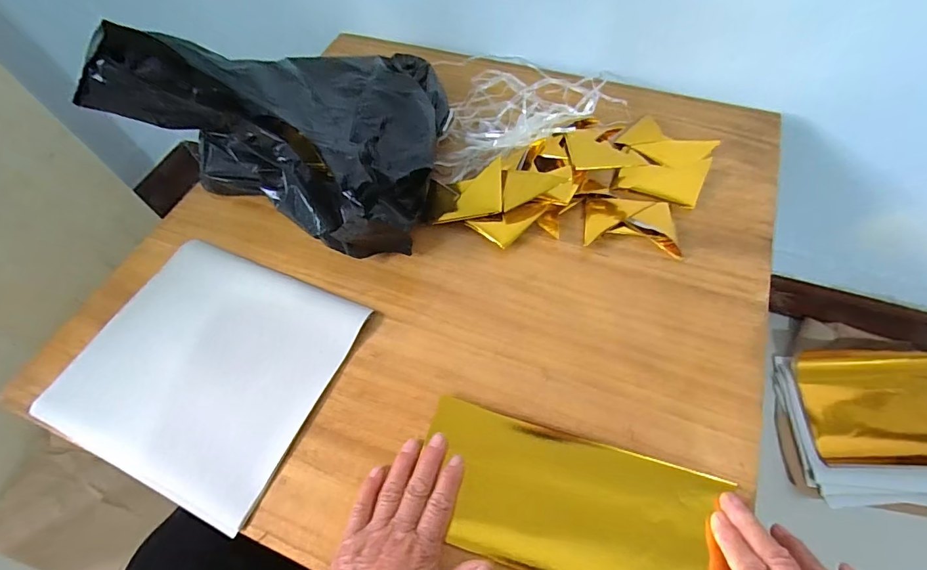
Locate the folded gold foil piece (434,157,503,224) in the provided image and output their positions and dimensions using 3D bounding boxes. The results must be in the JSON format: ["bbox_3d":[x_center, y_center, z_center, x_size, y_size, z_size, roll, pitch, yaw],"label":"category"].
[{"bbox_3d":[0.007,-0.108,0.520,0.077,0.039,0.067,1,59,4],"label":"folded gold foil piece"}]

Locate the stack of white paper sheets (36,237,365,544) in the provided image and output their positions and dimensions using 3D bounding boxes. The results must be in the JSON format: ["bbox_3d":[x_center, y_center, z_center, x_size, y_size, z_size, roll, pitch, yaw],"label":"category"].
[{"bbox_3d":[-0.249,0.073,0.439,0.246,0.012,0.220,20,63,15],"label":"stack of white paper sheets"}]

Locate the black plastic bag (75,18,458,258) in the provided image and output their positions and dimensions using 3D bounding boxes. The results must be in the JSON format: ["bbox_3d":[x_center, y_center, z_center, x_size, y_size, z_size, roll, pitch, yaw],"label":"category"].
[{"bbox_3d":[-0.175,-0.208,0.508,0.333,0.179,0.283,15,61,12],"label":"black plastic bag"}]

